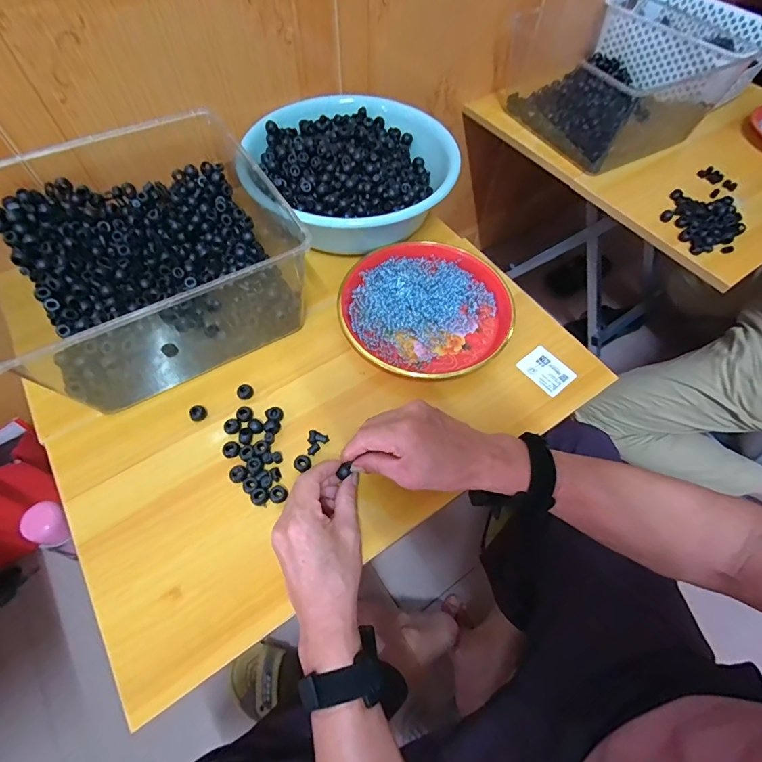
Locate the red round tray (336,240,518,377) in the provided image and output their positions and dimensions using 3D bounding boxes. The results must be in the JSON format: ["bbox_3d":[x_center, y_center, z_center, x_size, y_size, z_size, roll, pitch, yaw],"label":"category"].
[{"bbox_3d":[0.056,-0.098,0.538,0.218,0.033,0.205,1,60,-1],"label":"red round tray"}]

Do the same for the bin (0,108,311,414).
[{"bbox_3d":[-0.263,-0.158,0.487,0.271,0.145,0.301,-31,65,-17],"label":"bin"}]

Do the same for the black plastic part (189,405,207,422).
[{"bbox_3d":[-0.206,0.037,0.464,0.017,0.012,0.016,1,60,-1],"label":"black plastic part"}]

